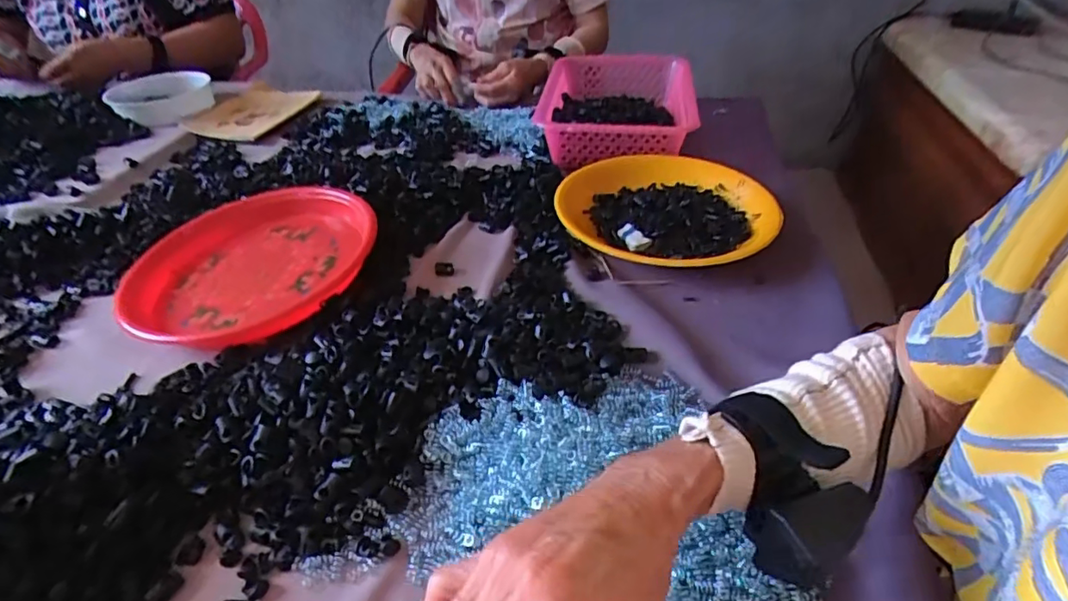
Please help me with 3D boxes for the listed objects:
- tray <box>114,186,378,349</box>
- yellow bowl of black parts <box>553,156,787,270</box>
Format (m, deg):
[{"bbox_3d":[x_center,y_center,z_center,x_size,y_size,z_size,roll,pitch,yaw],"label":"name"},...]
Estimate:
[{"bbox_3d":[-0.293,-0.043,0.585,0.255,0.037,0.226,-25,45,-25],"label":"tray"},{"bbox_3d":[0.154,-0.104,0.641,0.229,0.040,0.240,-1,40,1],"label":"yellow bowl of black parts"}]

